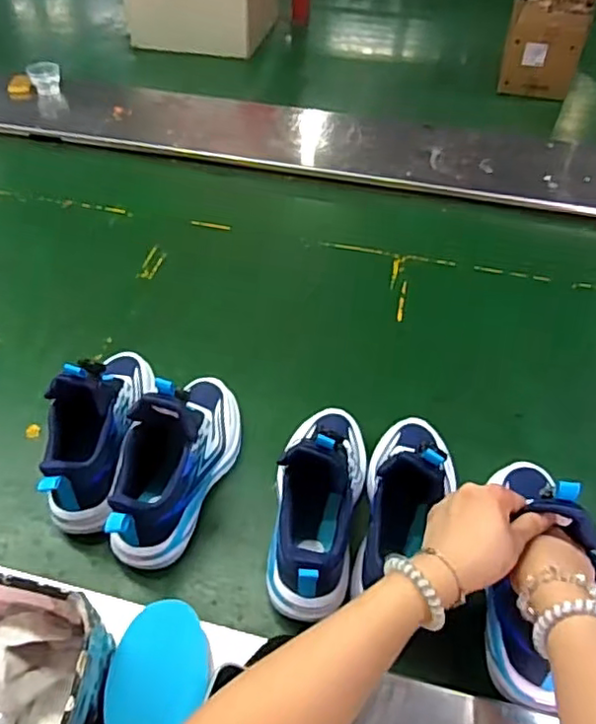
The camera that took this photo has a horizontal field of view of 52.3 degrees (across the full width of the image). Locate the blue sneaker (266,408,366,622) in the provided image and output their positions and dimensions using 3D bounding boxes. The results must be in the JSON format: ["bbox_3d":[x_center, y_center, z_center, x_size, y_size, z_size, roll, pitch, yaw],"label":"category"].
[{"bbox_3d":[0.026,0.120,0.590,0.079,0.138,0.226,9,48,7],"label":"blue sneaker"}]

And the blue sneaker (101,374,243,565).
[{"bbox_3d":[-0.126,0.088,0.625,0.085,0.129,0.223,18,50,14],"label":"blue sneaker"}]

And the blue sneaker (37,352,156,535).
[{"bbox_3d":[-0.215,0.061,0.647,0.075,0.137,0.213,2,48,1],"label":"blue sneaker"}]

